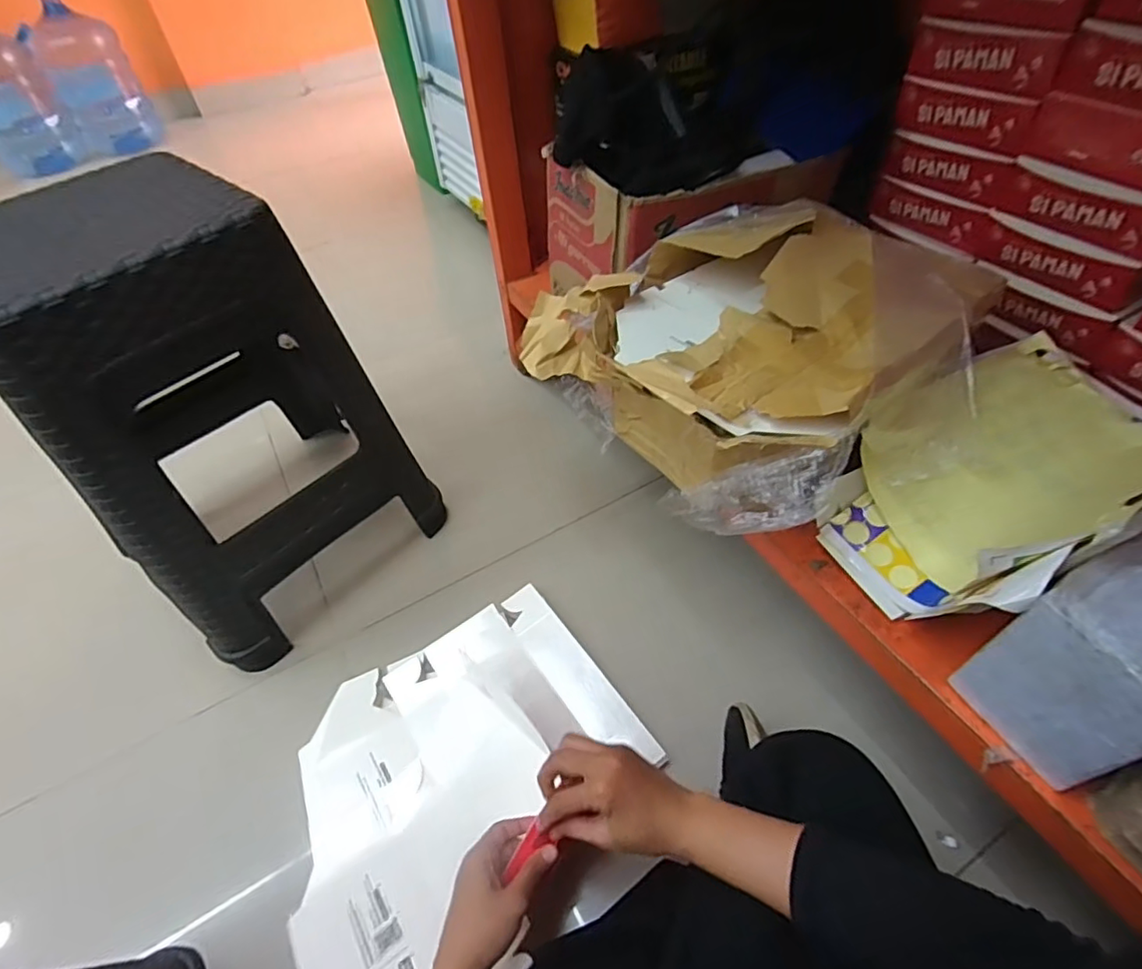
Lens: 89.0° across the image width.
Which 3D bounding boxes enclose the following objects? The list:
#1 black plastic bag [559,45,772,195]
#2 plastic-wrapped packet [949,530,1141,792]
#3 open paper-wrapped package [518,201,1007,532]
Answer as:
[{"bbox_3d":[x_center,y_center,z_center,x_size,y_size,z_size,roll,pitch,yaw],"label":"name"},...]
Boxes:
[{"bbox_3d":[0.115,-0.467,0.735,0.203,0.117,0.221,26,56,24],"label":"black plastic bag"},{"bbox_3d":[0.463,0.111,0.463,0.247,0.141,0.103,-25,52,-16],"label":"plastic-wrapped packet"},{"bbox_3d":[0.189,-0.155,0.684,0.410,0.188,0.364,36,61,30],"label":"open paper-wrapped package"}]

